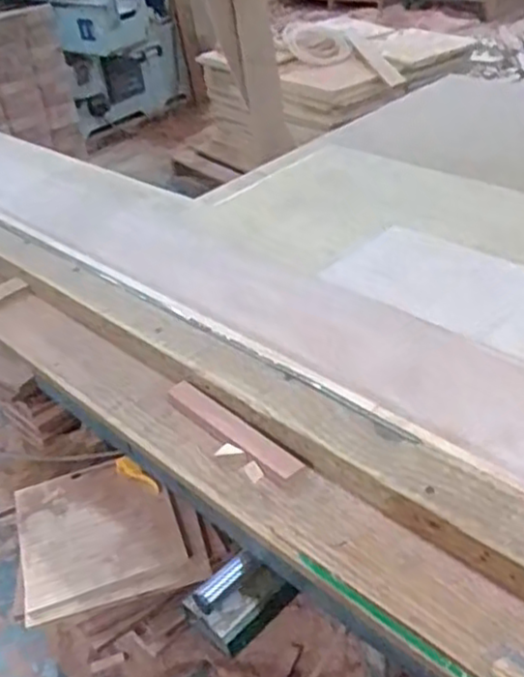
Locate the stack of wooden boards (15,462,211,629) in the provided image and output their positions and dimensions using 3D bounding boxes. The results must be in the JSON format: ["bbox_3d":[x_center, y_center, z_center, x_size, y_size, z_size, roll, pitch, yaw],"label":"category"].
[{"bbox_3d":[-0.337,0.407,1.520,0.325,0.026,0.337,-11,36,-16],"label":"stack of wooden boards"}]

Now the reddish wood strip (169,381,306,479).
[{"bbox_3d":[-0.038,0.113,0.907,0.214,0.011,0.032,30,72,38],"label":"reddish wood strip"}]

